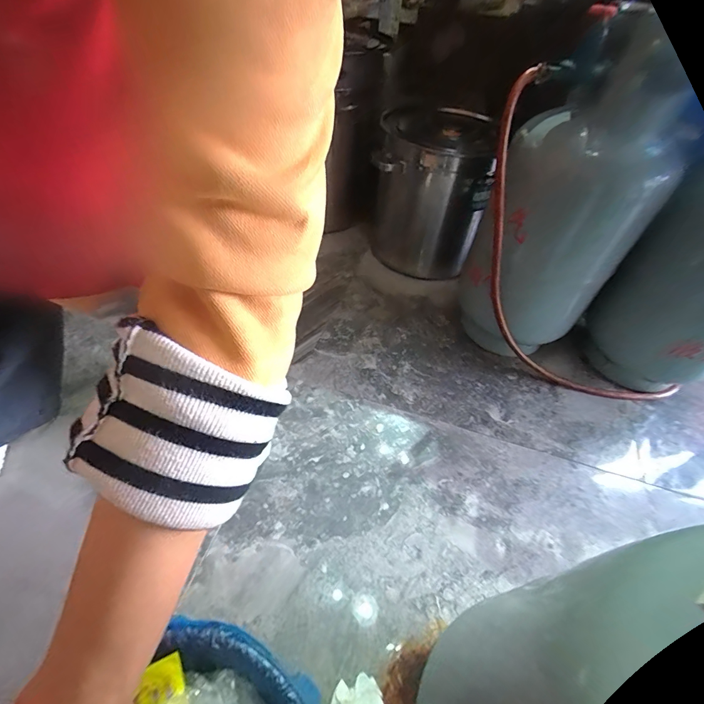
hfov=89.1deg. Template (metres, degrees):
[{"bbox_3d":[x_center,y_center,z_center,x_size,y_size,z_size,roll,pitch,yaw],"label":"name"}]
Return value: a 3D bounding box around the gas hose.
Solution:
[{"bbox_3d":[0.461,-0.154,0.839,0.279,0.811,0.088,-32,24,20],"label":"gas hose"}]

